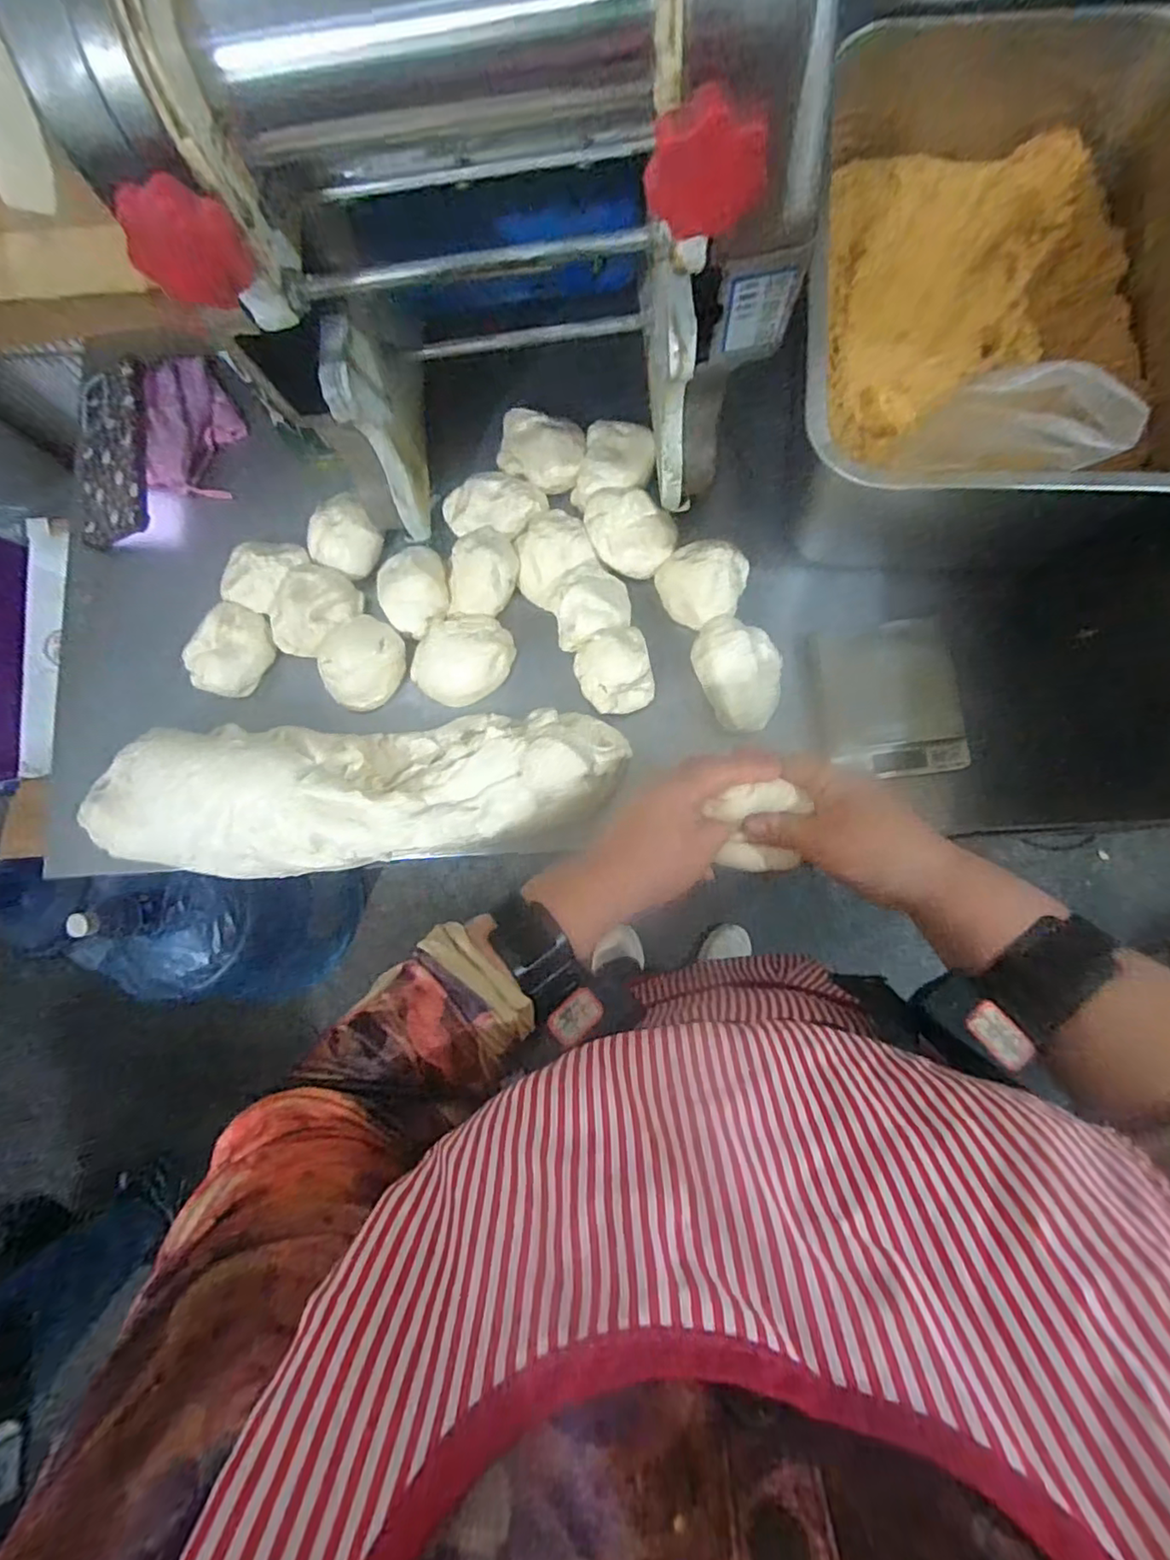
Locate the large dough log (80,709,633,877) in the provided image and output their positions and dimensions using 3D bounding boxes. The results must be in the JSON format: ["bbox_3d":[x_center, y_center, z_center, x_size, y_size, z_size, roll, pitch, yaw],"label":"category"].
[{"bbox_3d":[-0.186,0.012,0.494,0.434,0.065,0.124,-2,81,5],"label":"large dough log"}]

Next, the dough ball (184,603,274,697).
[{"bbox_3d":[-0.307,-0.110,0.540,0.056,0.037,0.079,34,86,9],"label":"dough ball"}]

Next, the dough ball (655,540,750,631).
[{"bbox_3d":[0.093,-0.161,0.501,0.069,0.034,0.063,-1,81,5],"label":"dough ball"}]

